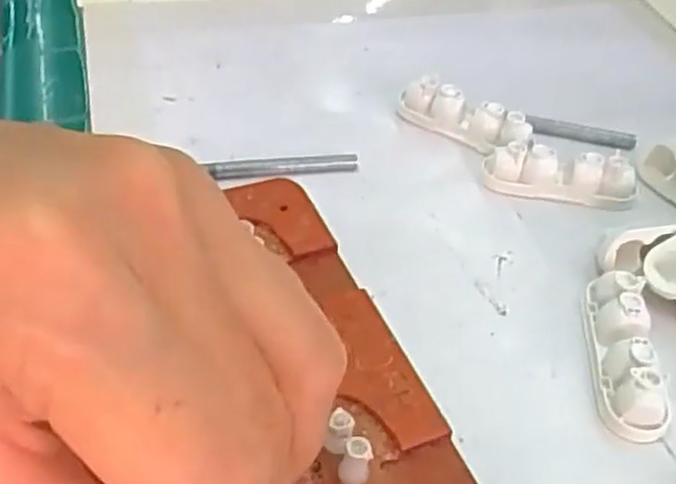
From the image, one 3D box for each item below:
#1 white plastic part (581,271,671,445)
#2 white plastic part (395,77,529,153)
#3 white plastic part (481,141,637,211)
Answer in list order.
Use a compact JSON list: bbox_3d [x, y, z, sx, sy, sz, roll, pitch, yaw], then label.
[{"bbox_3d":[0.091,0.033,0.238,0.018,0.016,0.057,6,44,-1],"label":"white plastic part"},{"bbox_3d":[0.054,-0.055,0.321,0.057,0.018,0.017,27,48,20],"label":"white plastic part"},{"bbox_3d":[0.090,-0.027,0.298,0.060,0.014,0.016,10,45,3],"label":"white plastic part"}]

